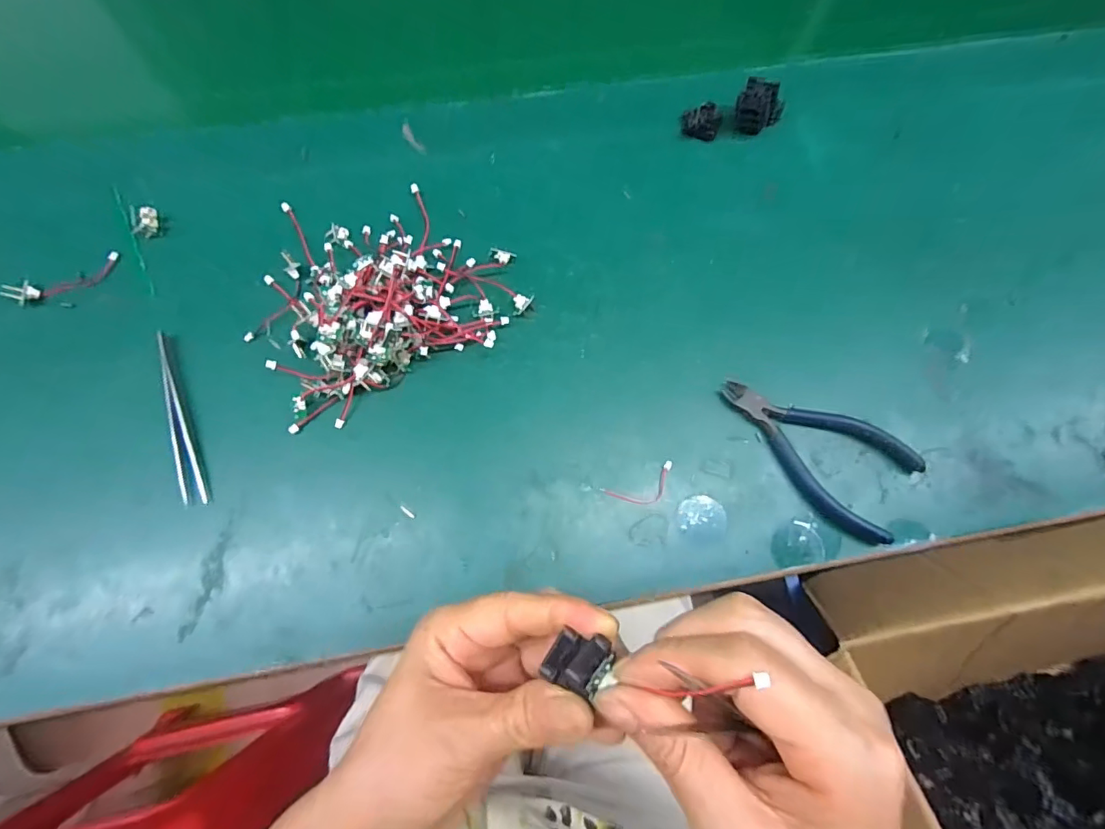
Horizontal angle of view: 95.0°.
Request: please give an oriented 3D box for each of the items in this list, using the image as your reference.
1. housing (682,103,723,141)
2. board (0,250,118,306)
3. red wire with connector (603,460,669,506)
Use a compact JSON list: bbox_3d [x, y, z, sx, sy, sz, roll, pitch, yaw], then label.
[{"bbox_3d":[0.104,-0.204,0.353,0.026,0.015,0.019,13,74,2],"label":"housing"},{"bbox_3d":[-0.296,-0.084,0.307,0.057,0.015,0.017,-26,77,-9],"label":"board"},{"bbox_3d":[0.051,0.043,0.287,0.043,0.004,0.019,-23,76,-8],"label":"red wire with connector"}]

